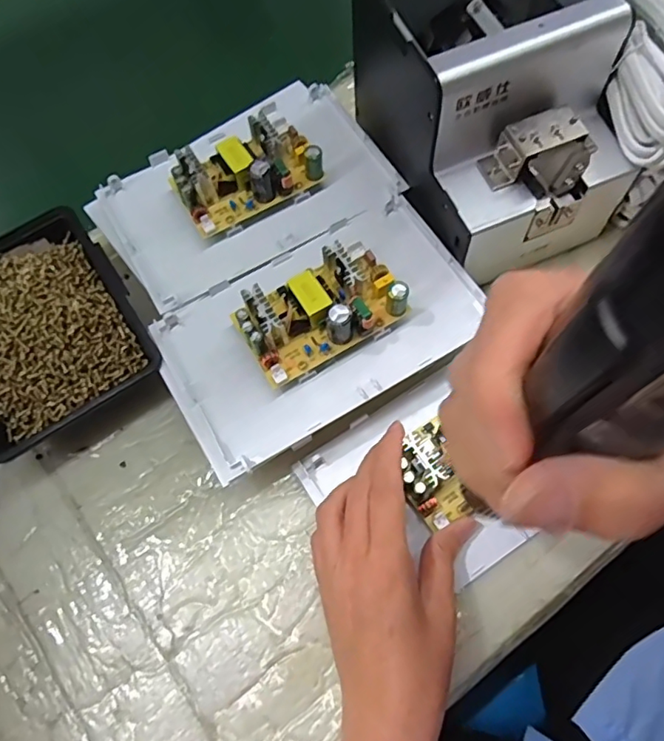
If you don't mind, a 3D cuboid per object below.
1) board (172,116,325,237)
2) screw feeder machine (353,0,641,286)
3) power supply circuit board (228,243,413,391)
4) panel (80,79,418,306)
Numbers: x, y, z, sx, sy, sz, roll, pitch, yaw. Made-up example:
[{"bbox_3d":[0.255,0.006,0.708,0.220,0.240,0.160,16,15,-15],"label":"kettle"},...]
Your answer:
[{"bbox_3d":[-0.060,-0.142,0.387,0.102,0.035,0.058,-30,69,-10],"label":"board"},{"bbox_3d":[0.108,-0.178,0.374,0.124,0.136,0.173,-24,68,-8],"label":"screw feeder machine"},{"bbox_3d":[-0.008,-0.038,0.339,0.099,0.037,0.057,-30,69,-10],"label":"power supply circuit board"},{"bbox_3d":[-0.061,-0.133,0.401,0.205,0.009,0.131,-34,70,-12],"label":"panel"}]

